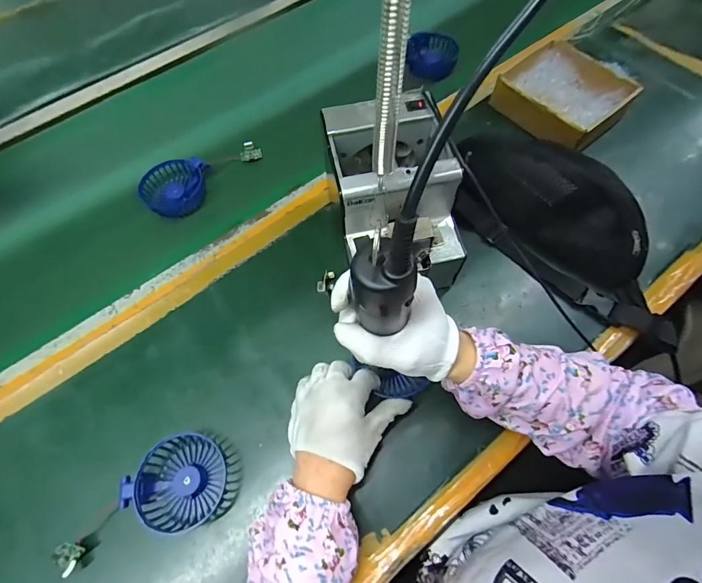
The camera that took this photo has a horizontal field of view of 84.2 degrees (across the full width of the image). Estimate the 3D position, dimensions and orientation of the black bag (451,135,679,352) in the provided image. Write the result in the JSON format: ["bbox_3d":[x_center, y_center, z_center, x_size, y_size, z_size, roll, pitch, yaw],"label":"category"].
[{"bbox_3d":[0.269,-0.086,0.481,0.331,0.086,0.149,37,70,19],"label":"black bag"}]

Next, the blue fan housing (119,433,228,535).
[{"bbox_3d":[-0.173,0.193,0.393,0.081,0.033,0.084,-1,63,2],"label":"blue fan housing"}]

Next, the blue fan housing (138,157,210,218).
[{"bbox_3d":[-0.255,-0.155,0.567,0.096,0.032,0.084,-42,68,-17],"label":"blue fan housing"}]

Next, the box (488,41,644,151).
[{"bbox_3d":[0.322,-0.298,0.582,0.139,0.047,0.163,-37,67,-13],"label":"box"}]

